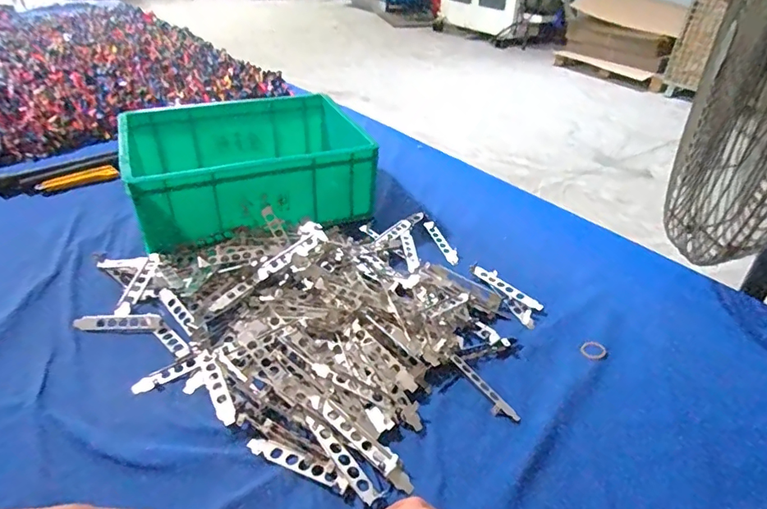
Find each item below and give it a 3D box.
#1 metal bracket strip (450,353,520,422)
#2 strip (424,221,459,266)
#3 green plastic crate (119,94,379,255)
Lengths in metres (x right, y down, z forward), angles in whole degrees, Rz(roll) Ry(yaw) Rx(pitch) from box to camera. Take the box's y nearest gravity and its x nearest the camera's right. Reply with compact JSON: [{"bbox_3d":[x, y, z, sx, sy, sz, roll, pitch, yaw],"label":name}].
[{"bbox_3d":[0.116,0.161,0.585,0.020,0.014,0.108,-22,44,-30],"label":"metal bracket strip"},{"bbox_3d":[0.102,-0.021,0.852,0.024,0.006,0.131,-9,39,-17],"label":"strip"},{"bbox_3d":[-0.251,-0.170,0.918,0.402,0.135,0.307,-14,38,-22],"label":"green plastic crate"}]

